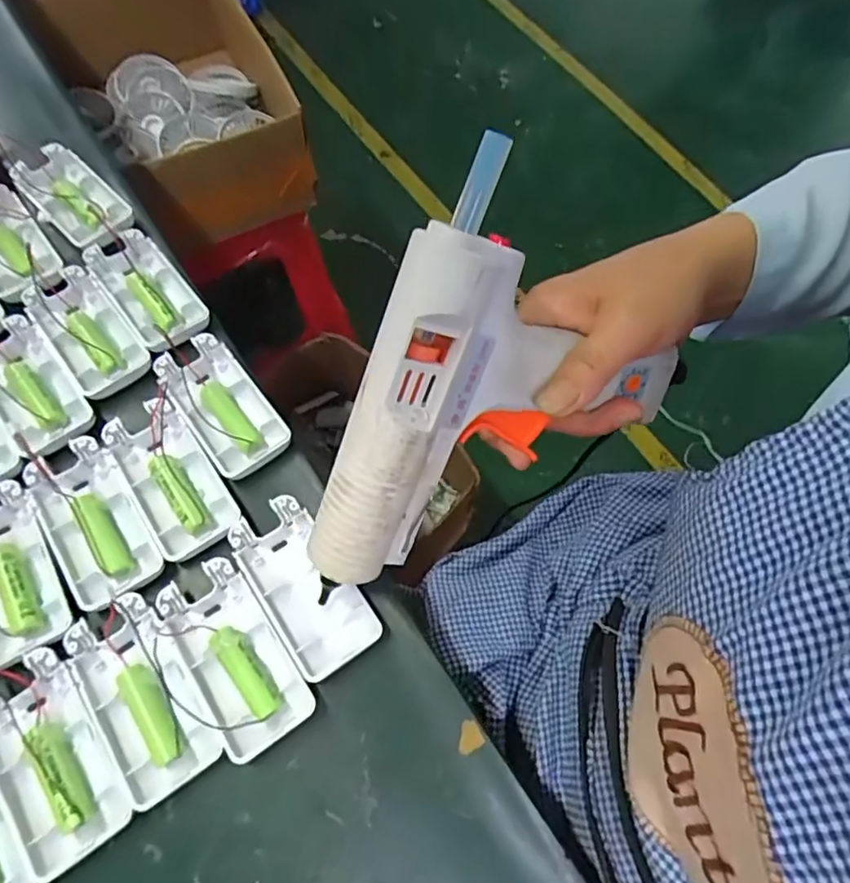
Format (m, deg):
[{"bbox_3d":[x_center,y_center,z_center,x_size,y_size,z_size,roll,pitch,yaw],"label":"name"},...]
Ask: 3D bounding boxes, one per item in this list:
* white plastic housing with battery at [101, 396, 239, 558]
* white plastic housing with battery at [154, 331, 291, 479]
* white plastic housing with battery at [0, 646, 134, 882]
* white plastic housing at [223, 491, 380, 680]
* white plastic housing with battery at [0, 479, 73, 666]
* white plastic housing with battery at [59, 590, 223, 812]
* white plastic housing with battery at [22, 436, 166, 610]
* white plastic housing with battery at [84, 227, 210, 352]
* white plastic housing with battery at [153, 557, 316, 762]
[{"bbox_3d":[-0.145,0.021,0.340,0.043,0.015,0.094,-31,71,-16],"label":"white plastic housing with battery"},{"bbox_3d":[-0.123,-0.021,0.360,0.043,0.014,0.094,-36,72,-17],"label":"white plastic housing with battery"},{"bbox_3d":[-0.178,0.148,0.279,0.046,0.016,0.093,-32,71,-16],"label":"white plastic housing with battery"},{"bbox_3d":[-0.065,0.077,0.320,0.045,0.014,0.094,-31,71,-16],"label":"white plastic housing"},{"bbox_3d":[-0.219,0.068,0.314,0.044,0.013,0.093,-26,69,-14],"label":"white plastic housing with battery"},{"bbox_3d":[-0.140,0.125,0.293,0.045,0.011,0.092,-32,71,-16],"label":"white plastic housing with battery"},{"bbox_3d":[-0.183,0.044,0.326,0.045,0.015,0.093,-34,71,-17],"label":"white plastic housing with battery"},{"bbox_3d":[-0.182,-0.100,0.392,0.043,0.015,0.098,-35,72,-17],"label":"white plastic housing with battery"},{"bbox_3d":[-0.098,0.109,0.303,0.046,0.014,0.093,-32,71,-16],"label":"white plastic housing with battery"}]

